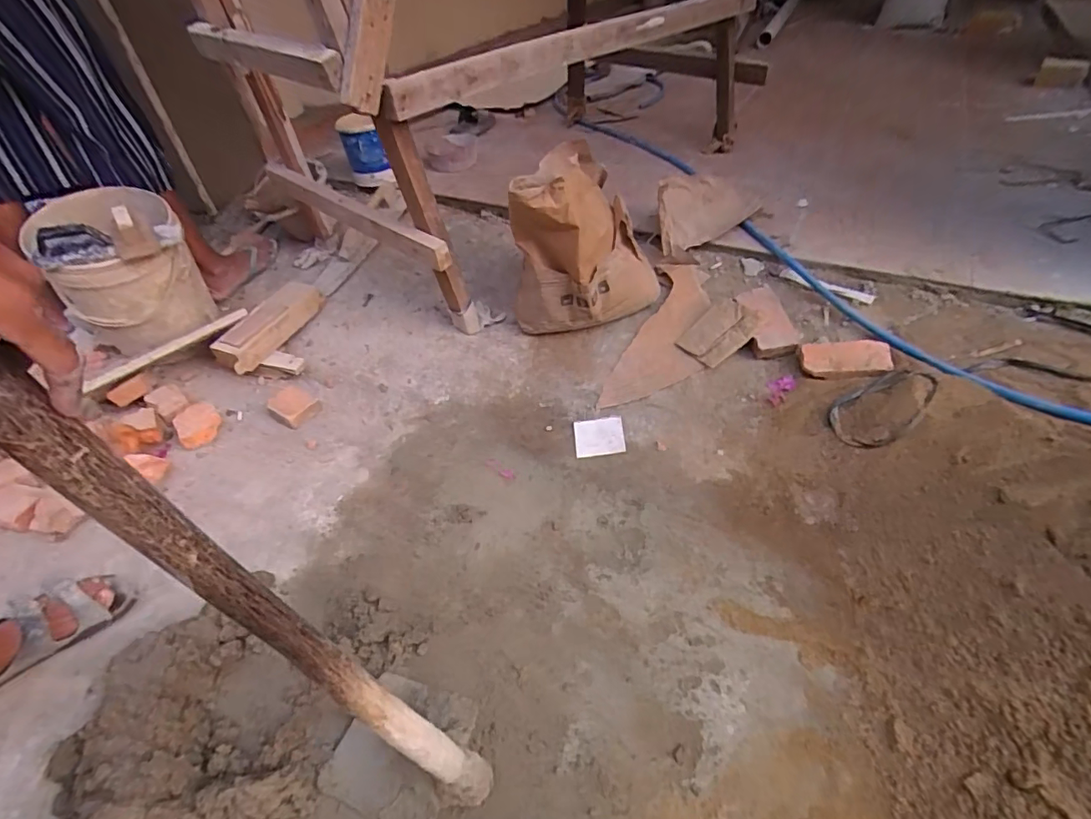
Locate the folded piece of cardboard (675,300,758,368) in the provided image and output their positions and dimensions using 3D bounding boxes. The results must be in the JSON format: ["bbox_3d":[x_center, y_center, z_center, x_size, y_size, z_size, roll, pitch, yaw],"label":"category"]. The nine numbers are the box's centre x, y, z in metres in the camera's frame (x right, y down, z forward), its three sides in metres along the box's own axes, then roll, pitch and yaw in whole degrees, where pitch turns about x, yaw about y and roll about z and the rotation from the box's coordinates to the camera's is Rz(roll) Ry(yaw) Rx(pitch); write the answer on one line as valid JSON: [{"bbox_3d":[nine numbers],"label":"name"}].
[{"bbox_3d":[0.392,-0.175,1.187,0.153,0.018,0.121,-47,63,2],"label":"folded piece of cardboard"}]

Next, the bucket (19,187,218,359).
[{"bbox_3d":[-1.065,-0.349,1.343,0.296,0.335,0.289,-31,48,-24],"label":"bucket"}]

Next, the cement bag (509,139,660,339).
[{"bbox_3d":[0.086,-0.366,1.199,0.319,0.376,0.179,-24,46,-18],"label":"cement bag"}]

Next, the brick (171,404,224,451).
[{"bbox_3d":[-0.822,0.037,1.242,0.096,0.058,0.099,-33,49,-26],"label":"brick"}]

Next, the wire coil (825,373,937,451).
[{"bbox_3d":[0.645,0.001,0.986,0.200,0.024,0.119,-31,52,13],"label":"wire coil"}]

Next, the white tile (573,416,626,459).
[{"bbox_3d":[0.118,0.060,1.155,0.107,0.008,0.092,-7,60,6],"label":"white tile"}]

